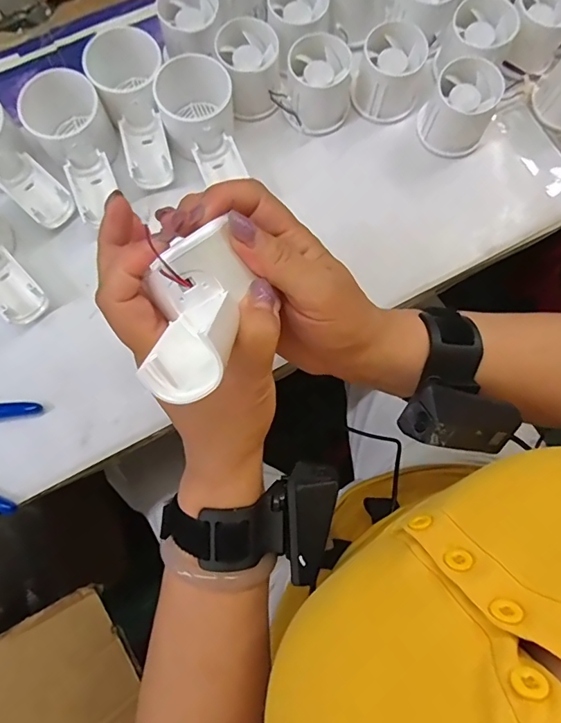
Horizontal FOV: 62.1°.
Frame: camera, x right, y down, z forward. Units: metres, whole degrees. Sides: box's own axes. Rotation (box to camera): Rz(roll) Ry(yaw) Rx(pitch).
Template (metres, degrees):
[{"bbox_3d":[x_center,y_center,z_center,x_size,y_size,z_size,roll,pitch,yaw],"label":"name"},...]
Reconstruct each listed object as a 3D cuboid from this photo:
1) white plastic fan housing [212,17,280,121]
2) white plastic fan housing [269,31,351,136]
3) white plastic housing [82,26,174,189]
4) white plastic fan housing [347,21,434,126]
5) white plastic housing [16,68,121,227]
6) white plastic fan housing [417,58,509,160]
[{"bbox_3d":[-0.026,-0.243,0.392,0.049,0.046,0.060,-10,79,-3],"label":"white plastic fan housing"},{"bbox_3d":[0.028,-0.231,0.391,0.063,0.048,0.058,0,79,-1],"label":"white plastic fan housing"},{"bbox_3d":[-0.115,-0.208,0.380,0.055,0.052,0.122,-18,80,-4],"label":"white plastic housing"},{"bbox_3d":[0.096,-0.242,0.391,0.068,0.053,0.062,0,79,-1],"label":"white plastic fan housing"},{"bbox_3d":[-0.162,-0.179,0.377,0.060,0.051,0.127,-33,81,-7],"label":"white plastic housing"},{"bbox_3d":[0.148,-0.208,0.386,0.054,0.052,0.051,30,80,5],"label":"white plastic fan housing"}]

